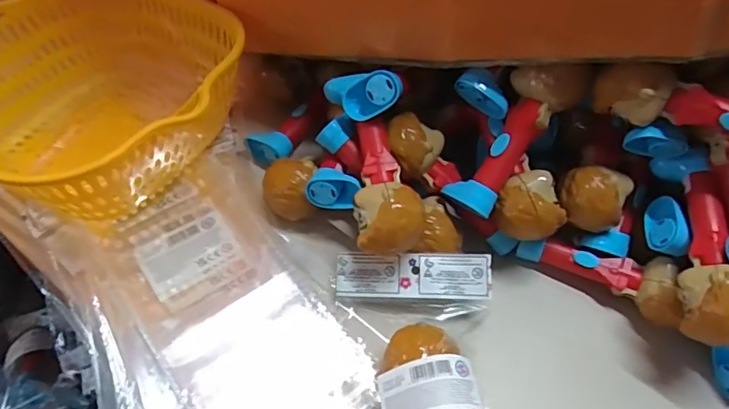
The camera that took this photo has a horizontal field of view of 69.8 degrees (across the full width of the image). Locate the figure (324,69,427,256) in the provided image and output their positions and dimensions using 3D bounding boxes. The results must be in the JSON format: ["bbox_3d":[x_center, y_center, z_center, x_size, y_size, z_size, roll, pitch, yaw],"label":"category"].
[{"bbox_3d":[0.007,-0.027,0.339,0.042,0.058,0.119,-7,73,-10],"label":"figure"}]

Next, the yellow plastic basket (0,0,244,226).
[{"bbox_3d":[-0.194,-0.077,0.374,0.192,0.086,0.176,31,57,17],"label":"yellow plastic basket"}]

